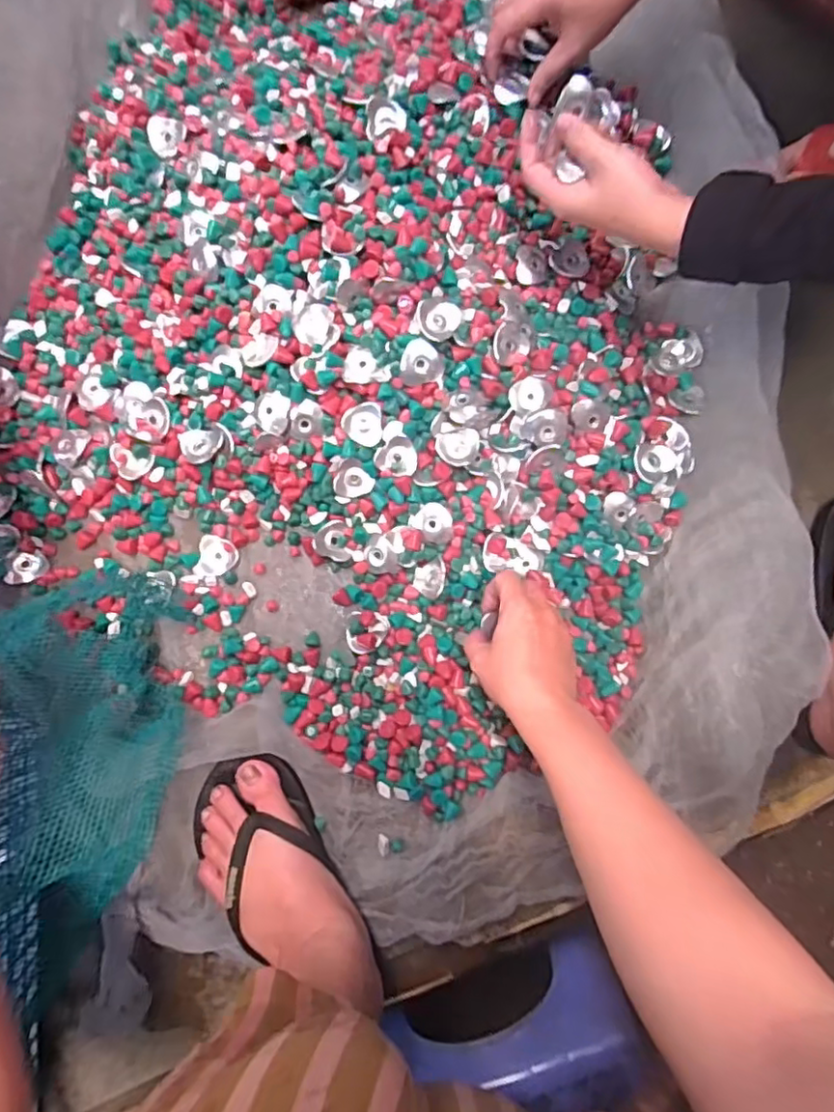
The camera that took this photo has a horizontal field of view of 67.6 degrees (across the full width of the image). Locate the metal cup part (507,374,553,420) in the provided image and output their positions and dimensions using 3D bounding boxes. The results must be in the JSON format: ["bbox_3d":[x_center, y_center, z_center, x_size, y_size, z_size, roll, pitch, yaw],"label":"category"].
[{"bbox_3d":[0.096,-0.136,0.528,0.035,0.012,0.032,0,85,-1],"label":"metal cup part"}]

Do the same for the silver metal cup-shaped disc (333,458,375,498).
[{"bbox_3d":[-0.056,-0.068,0.550,0.035,0.009,0.033,0,85,-1],"label":"silver metal cup-shaped disc"}]

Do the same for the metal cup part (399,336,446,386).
[{"bbox_3d":[0.004,-0.163,0.527,0.036,0.020,0.035,0,85,-1],"label":"metal cup part"}]

